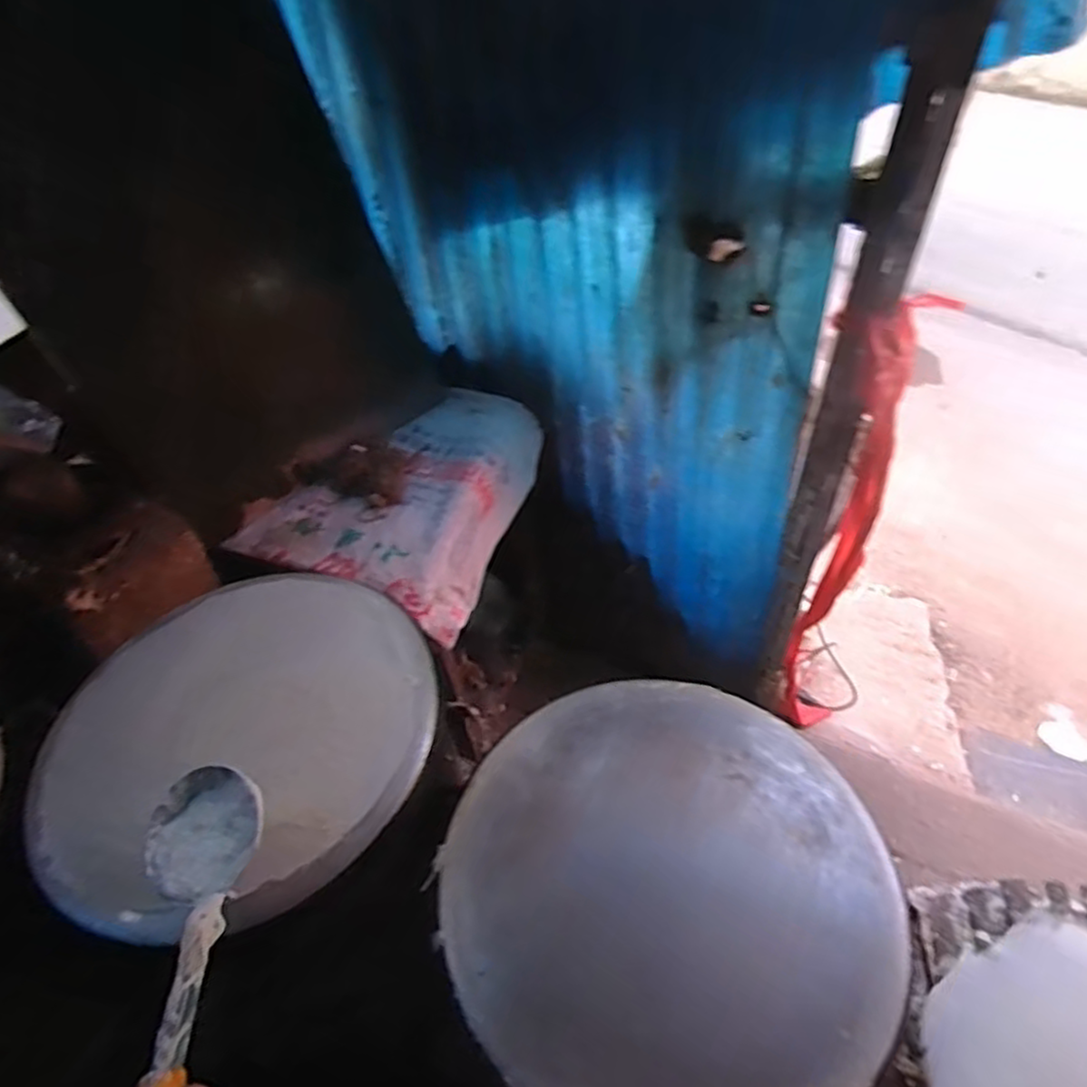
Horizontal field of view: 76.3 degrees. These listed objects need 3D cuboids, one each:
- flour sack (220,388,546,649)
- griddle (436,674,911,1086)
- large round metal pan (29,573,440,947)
[{"bbox_3d":[-0.212,-0.084,1.156,0.363,0.106,0.472,14,50,18],"label":"flour sack"},{"bbox_3d":[0.103,0.278,0.586,0.362,0.028,0.363,-3,47,3],"label":"griddle"},{"bbox_3d":[-0.292,0.171,0.670,0.360,0.051,0.355,-3,47,3],"label":"large round metal pan"}]

